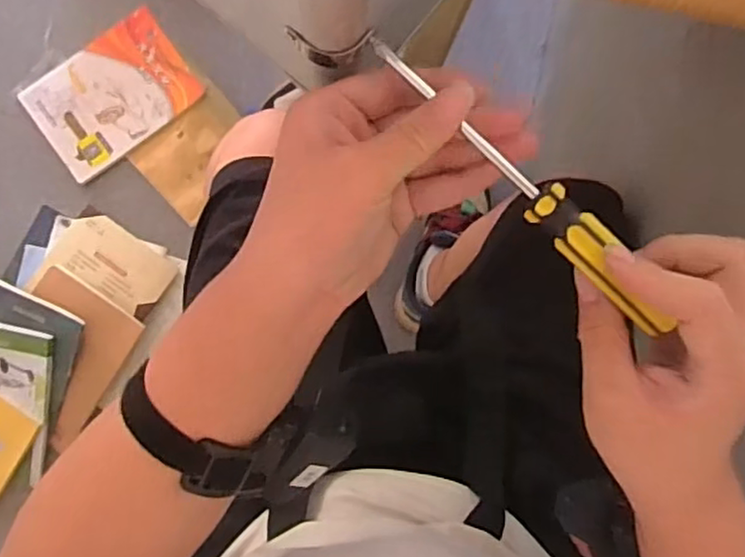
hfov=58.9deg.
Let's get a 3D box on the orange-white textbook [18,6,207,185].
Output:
[{"bbox_3d":[-0.415,-0.294,1.056,0.248,0.016,0.171,-37,90,-3],"label":"orange-white textbook"}]

